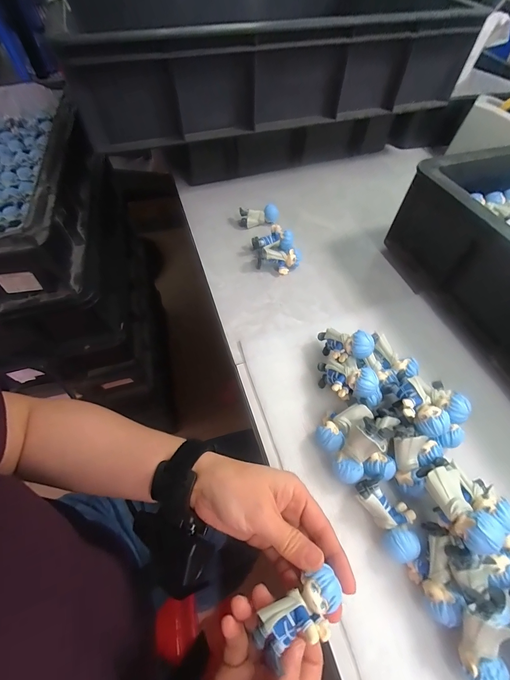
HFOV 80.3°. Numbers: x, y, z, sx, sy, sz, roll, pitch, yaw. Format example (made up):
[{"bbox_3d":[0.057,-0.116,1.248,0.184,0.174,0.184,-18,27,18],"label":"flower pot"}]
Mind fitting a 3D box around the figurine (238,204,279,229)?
[{"bbox_3d":[0.006,-0.199,0.488,0.062,0.030,0.024,-5,59,-5],"label":"figurine"}]

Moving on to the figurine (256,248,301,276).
[{"bbox_3d":[0.035,-0.111,0.430,0.062,0.030,0.024,2,58,-1],"label":"figurine"}]

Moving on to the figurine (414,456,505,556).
[{"bbox_3d":[0.154,0.127,0.231,0.027,0.031,0.064,-11,41,-7],"label":"figurine"}]

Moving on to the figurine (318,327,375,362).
[{"bbox_3d":[0.094,0.008,0.327,0.029,0.027,0.064,-43,27,-24],"label":"figurine"}]

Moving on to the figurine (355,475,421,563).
[{"bbox_3d":[0.113,0.149,0.256,0.036,0.029,0.061,-19,61,-13],"label":"figurine"}]

